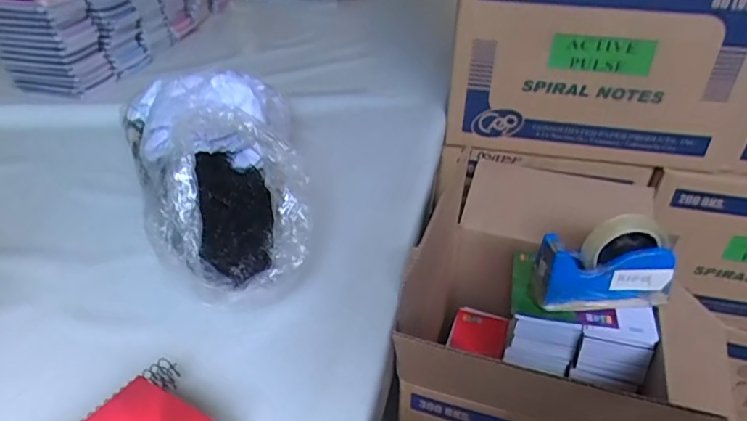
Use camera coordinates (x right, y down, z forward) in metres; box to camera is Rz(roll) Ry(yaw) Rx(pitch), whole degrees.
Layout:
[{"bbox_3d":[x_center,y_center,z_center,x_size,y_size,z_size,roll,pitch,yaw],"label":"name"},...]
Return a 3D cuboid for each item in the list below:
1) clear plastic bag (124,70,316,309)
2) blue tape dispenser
[{"bbox_3d":[-0.163,-0.052,0.597,0.179,0.146,0.347,-11,37,-19],"label":"clear plastic bag"},{"bbox_3d":[0.286,0.065,0.664,0.161,0.109,0.049,4,35,2],"label":"blue tape dispenser"}]

